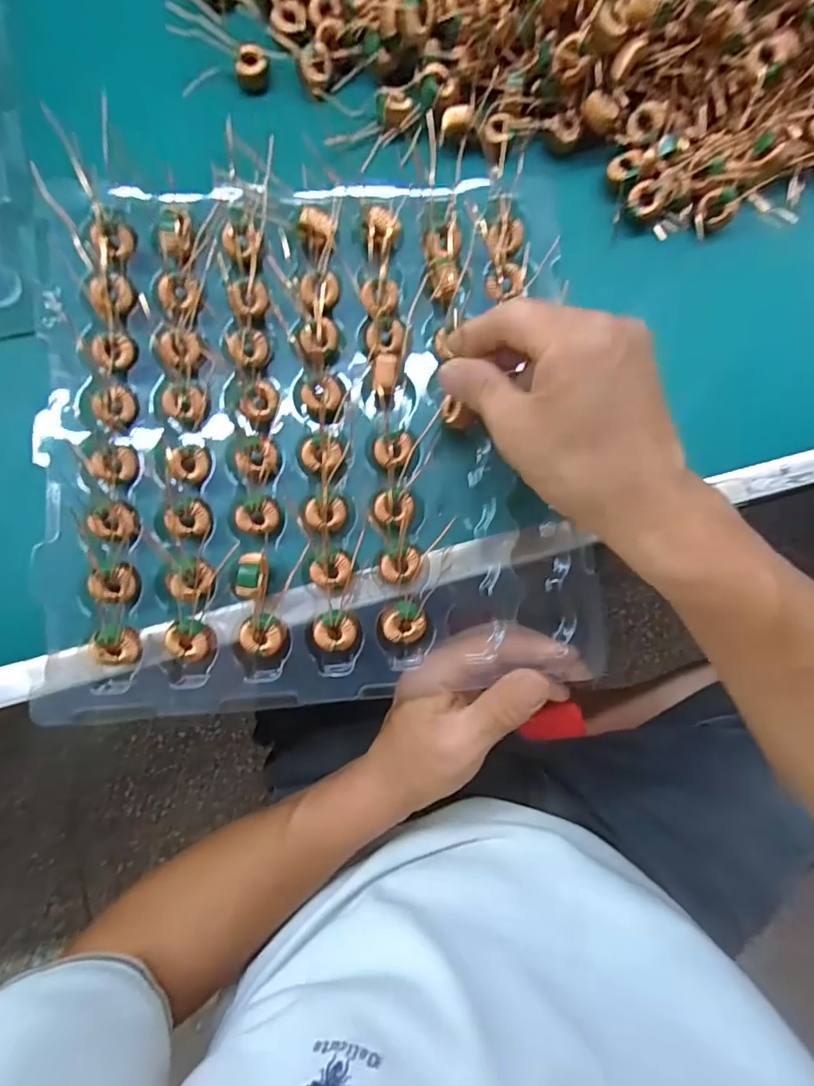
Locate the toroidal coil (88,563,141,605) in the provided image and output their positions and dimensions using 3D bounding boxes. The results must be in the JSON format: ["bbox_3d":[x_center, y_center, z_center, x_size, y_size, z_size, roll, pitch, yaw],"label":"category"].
[{"bbox_3d":[-0.148,0.022,0.254,0.022,0.008,0.018,-23,87,-5],"label":"toroidal coil"}]

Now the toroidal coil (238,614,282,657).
[{"bbox_3d":[-0.075,0.047,0.258,0.021,0.008,0.021,0,85,-4],"label":"toroidal coil"}]

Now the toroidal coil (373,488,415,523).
[{"bbox_3d":[-0.007,-0.020,0.269,0.020,0.007,0.018,4,85,-3],"label":"toroidal coil"}]

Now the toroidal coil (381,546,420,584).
[{"bbox_3d":[-0.003,0.011,0.265,0.020,0.009,0.018,-7,86,-4],"label":"toroidal coil"}]

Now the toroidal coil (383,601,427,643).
[{"bbox_3d":[-0.001,0.042,0.260,0.021,0.008,0.020,0,85,-4],"label":"toroidal coil"}]

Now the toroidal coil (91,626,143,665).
[{"bbox_3d":[-0.145,0.052,0.251,0.022,0.010,0.020,0,85,-4],"label":"toroidal coil"}]

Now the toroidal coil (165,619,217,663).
[{"bbox_3d":[-0.110,0.050,0.256,0.023,0.009,0.022,0,85,-4],"label":"toroidal coil"}]

